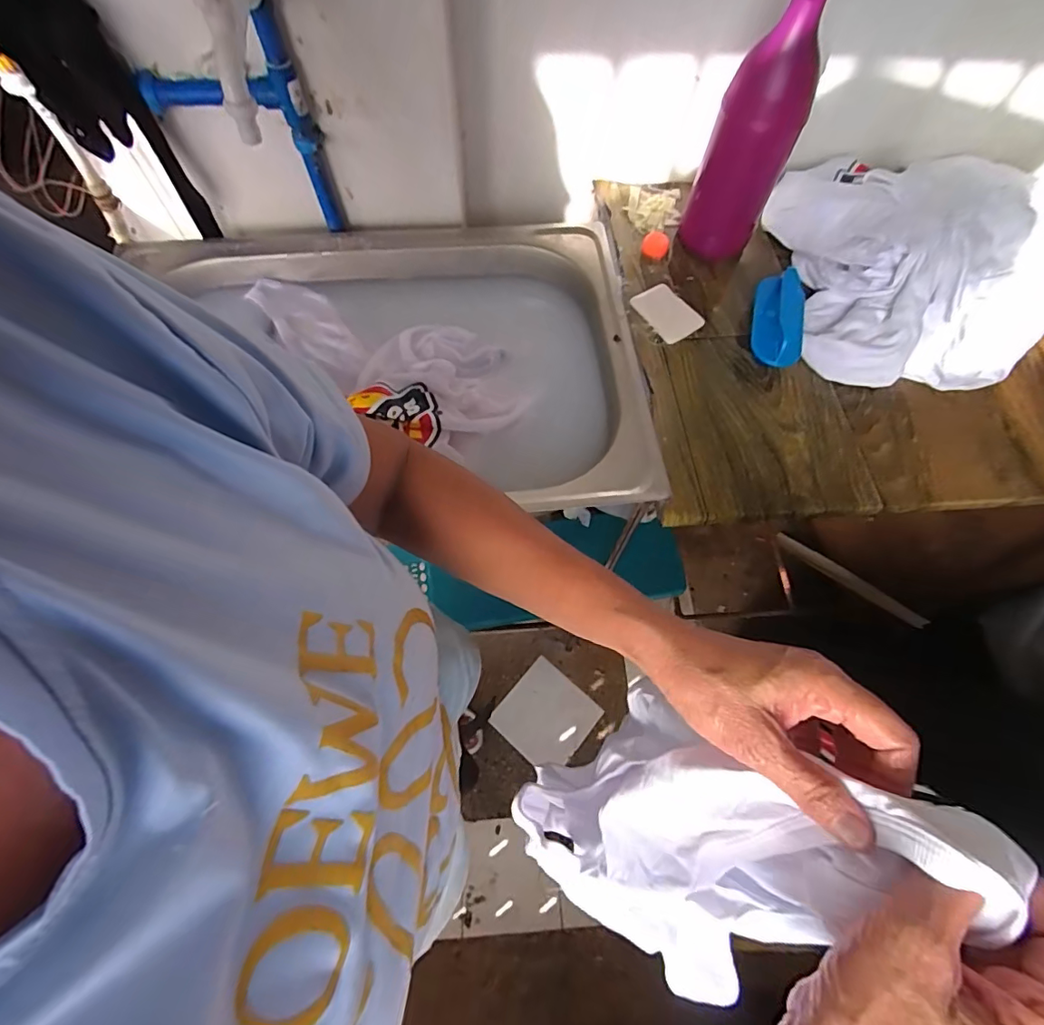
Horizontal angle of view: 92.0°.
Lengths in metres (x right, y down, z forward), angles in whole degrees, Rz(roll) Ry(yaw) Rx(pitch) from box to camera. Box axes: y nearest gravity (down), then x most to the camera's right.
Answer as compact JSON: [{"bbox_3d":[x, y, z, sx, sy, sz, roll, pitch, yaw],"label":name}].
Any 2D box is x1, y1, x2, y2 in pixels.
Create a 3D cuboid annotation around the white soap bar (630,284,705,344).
[{"bbox_3d":[0.168,-0.231,0.583,0.056,0.013,0.075,-30,69,-15],"label":"white soap bar"}]

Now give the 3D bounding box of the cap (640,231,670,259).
[{"bbox_3d":[0.166,-0.335,0.626,0.031,0.010,0.037,27,67,10],"label":"cap"}]

